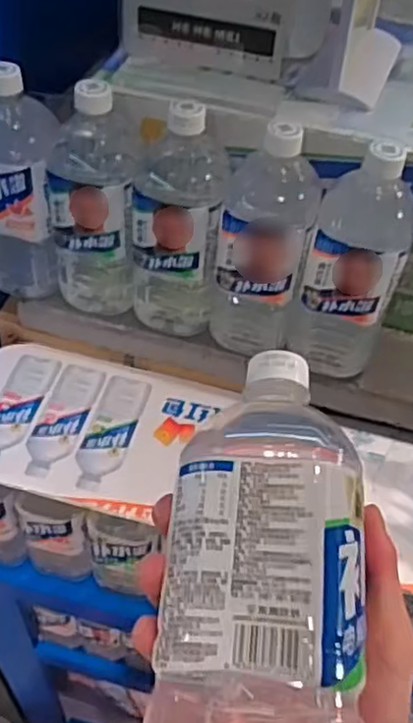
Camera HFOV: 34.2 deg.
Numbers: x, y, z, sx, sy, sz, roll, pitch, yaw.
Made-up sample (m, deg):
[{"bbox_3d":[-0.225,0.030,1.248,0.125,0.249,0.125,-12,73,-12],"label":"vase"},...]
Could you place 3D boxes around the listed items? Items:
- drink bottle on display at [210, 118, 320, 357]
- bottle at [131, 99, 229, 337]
[{"bbox_3d":[0.050,-0.107,0.602,0.076,0.216,0.070,7,48,2],"label":"drink bottle on display"},{"bbox_3d":[-0.026,-0.124,0.616,0.079,0.219,0.072,6,48,1],"label":"bottle"}]

